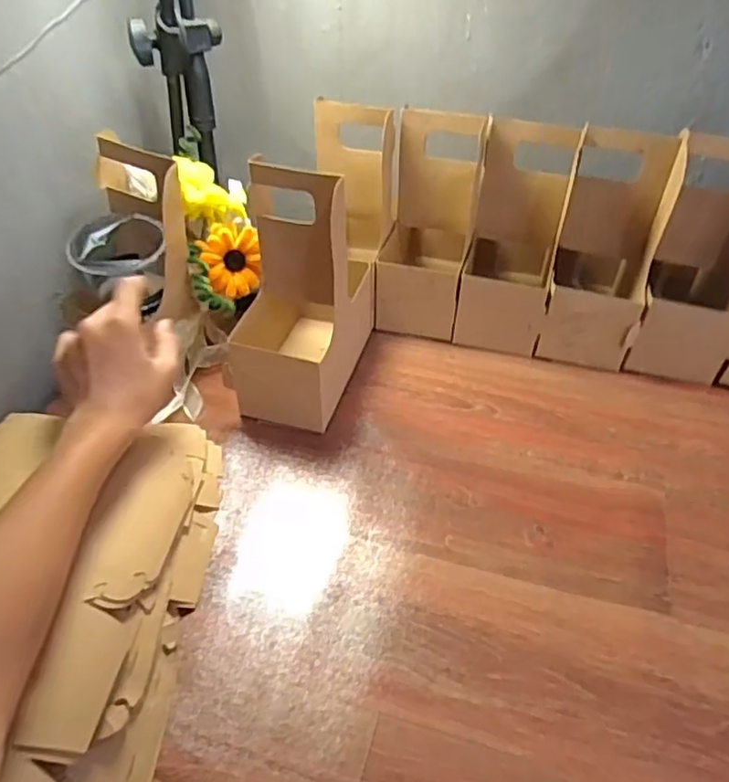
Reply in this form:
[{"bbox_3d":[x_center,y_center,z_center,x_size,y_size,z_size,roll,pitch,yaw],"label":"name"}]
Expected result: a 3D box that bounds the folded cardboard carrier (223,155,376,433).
[{"bbox_3d":[-0.060,-0.100,0.610,0.104,0.228,0.184,6,41,10],"label":"folded cardboard carrier"}]

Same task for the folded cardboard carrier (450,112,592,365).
[{"bbox_3d":[0.170,-0.182,0.703,0.099,0.218,0.176,9,42,13],"label":"folded cardboard carrier"}]

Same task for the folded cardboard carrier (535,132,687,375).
[{"bbox_3d":[0.267,-0.165,0.684,0.098,0.218,0.184,13,43,17],"label":"folded cardboard carrier"}]

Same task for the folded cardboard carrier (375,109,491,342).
[{"bbox_3d":[0.081,-0.201,0.724,0.104,0.223,0.180,9,42,13],"label":"folded cardboard carrier"}]

